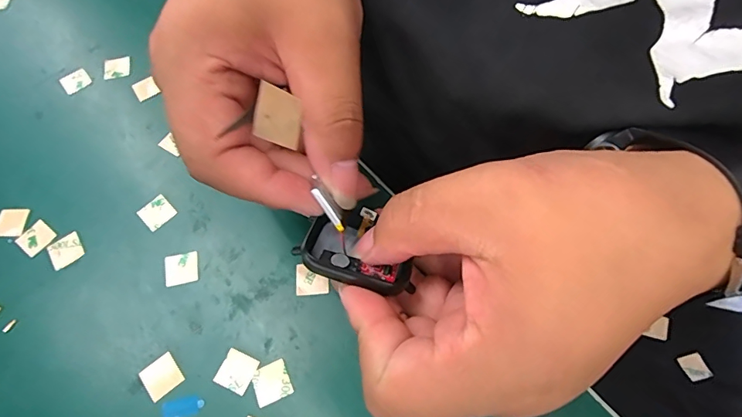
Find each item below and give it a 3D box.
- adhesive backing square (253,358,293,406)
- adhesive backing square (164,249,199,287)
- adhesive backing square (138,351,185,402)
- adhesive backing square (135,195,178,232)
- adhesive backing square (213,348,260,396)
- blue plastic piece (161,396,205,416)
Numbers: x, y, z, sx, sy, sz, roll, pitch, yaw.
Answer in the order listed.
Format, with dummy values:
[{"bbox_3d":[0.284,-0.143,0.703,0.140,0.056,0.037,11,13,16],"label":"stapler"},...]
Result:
[{"bbox_3d":[-0.043,0.075,0.193,0.015,0.004,0.015,-23,65,-8],"label":"adhesive backing square"},{"bbox_3d":[-0.092,0.029,0.218,0.016,0.004,0.015,-10,67,-8],"label":"adhesive backing square"},{"bbox_3d":[-0.092,0.074,0.197,0.015,0.004,0.015,-38,71,-15],"label":"adhesive backing square"},{"bbox_3d":[-0.110,0.002,0.231,0.015,0.004,0.016,41,75,17],"label":"adhesive backing square"},{"bbox_3d":[-0.059,0.070,0.195,0.015,0.004,0.015,21,67,12],"label":"adhesive backing square"},{"bbox_3d":[-0.080,0.084,0.190,0.018,0.004,0.008,-11,64,-2],"label":"blue plastic piece"}]

